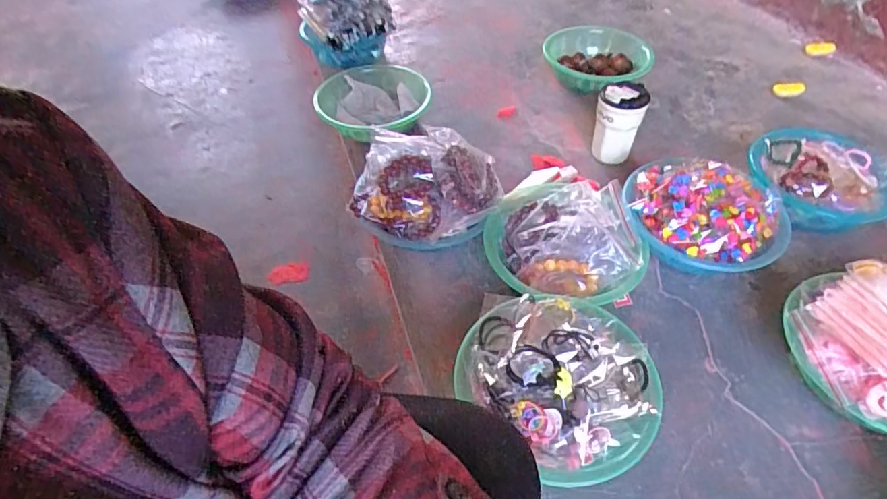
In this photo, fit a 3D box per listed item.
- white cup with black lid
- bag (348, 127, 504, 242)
[{"bbox_3d":[0.320,-0.227,0.964,0.084,0.151,0.086,12,49,11],"label":"white cup with black lid"},{"bbox_3d":[-0.030,-0.102,0.828,0.234,0.084,0.174,8,49,8],"label":"bag"}]

